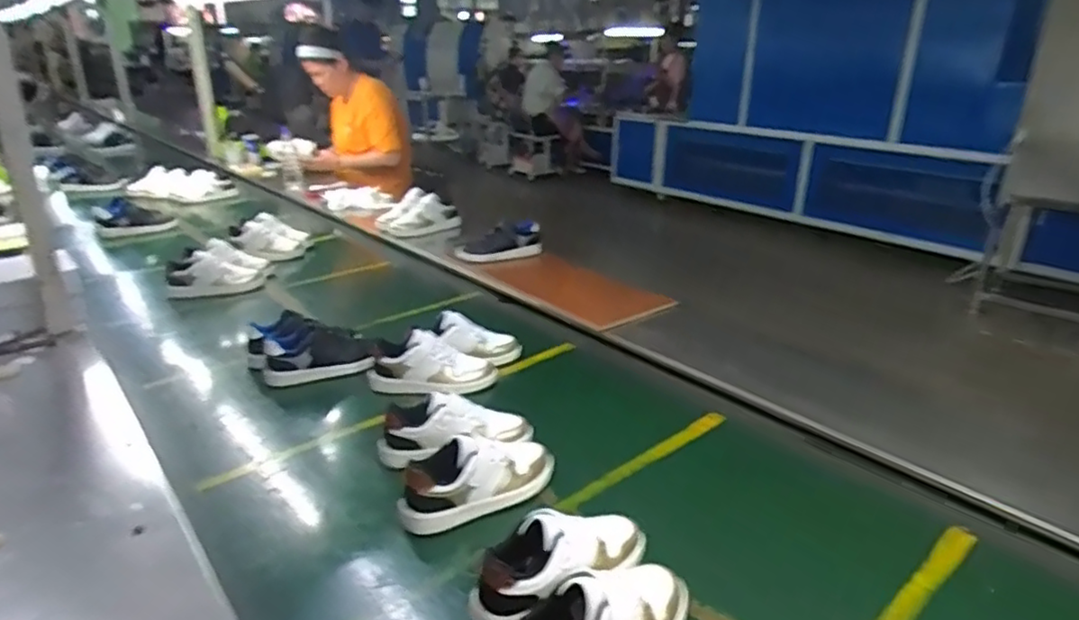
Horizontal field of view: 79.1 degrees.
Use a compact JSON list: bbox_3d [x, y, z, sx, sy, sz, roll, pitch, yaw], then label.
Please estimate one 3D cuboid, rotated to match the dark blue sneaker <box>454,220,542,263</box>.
[{"bbox_3d":[-0.104,-0.170,1.676,0.219,0.101,0.081,-2,22,-7],"label":"dark blue sneaker"}]

